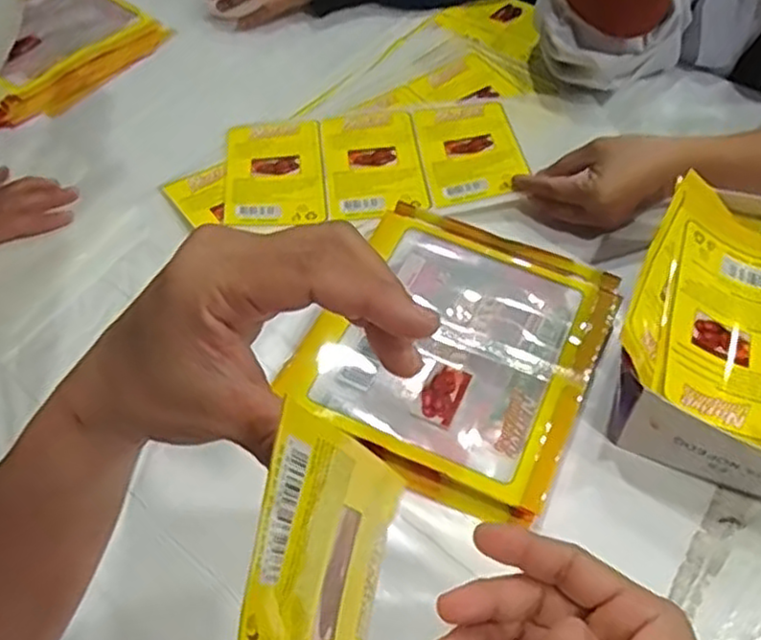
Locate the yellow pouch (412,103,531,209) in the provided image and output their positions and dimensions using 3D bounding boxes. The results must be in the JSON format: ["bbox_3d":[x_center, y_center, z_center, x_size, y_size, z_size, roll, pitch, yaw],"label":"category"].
[{"bbox_3d":[0.078,-0.149,0.625,0.083,0.008,0.133,-5,51,-3],"label":"yellow pouch"}]

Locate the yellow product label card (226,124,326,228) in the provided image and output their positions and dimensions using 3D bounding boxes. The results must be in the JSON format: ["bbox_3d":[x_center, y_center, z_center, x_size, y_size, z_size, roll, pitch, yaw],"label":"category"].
[{"bbox_3d":[-0.092,-0.128,0.625,0.085,0.009,0.131,-6,51,-4],"label":"yellow product label card"}]

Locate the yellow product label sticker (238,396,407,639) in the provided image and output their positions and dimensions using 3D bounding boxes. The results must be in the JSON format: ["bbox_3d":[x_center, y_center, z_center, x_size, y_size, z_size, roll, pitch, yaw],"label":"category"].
[{"bbox_3d":[-0.014,0.081,0.232,0.008,0.130,0.080,5,70,16],"label":"yellow product label sticker"}]

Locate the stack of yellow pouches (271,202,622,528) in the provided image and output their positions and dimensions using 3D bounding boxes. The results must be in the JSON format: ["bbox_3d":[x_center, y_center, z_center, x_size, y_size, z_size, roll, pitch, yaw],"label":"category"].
[{"bbox_3d":[0.057,0.007,0.487,0.175,0.028,0.217,22,55,18],"label":"stack of yellow pouches"}]

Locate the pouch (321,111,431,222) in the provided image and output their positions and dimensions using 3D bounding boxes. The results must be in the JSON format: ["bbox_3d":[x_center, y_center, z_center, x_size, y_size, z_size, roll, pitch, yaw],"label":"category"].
[{"bbox_3d":[-0.006,-0.134,0.623,0.084,0.014,0.128,-5,51,-3],"label":"pouch"}]

